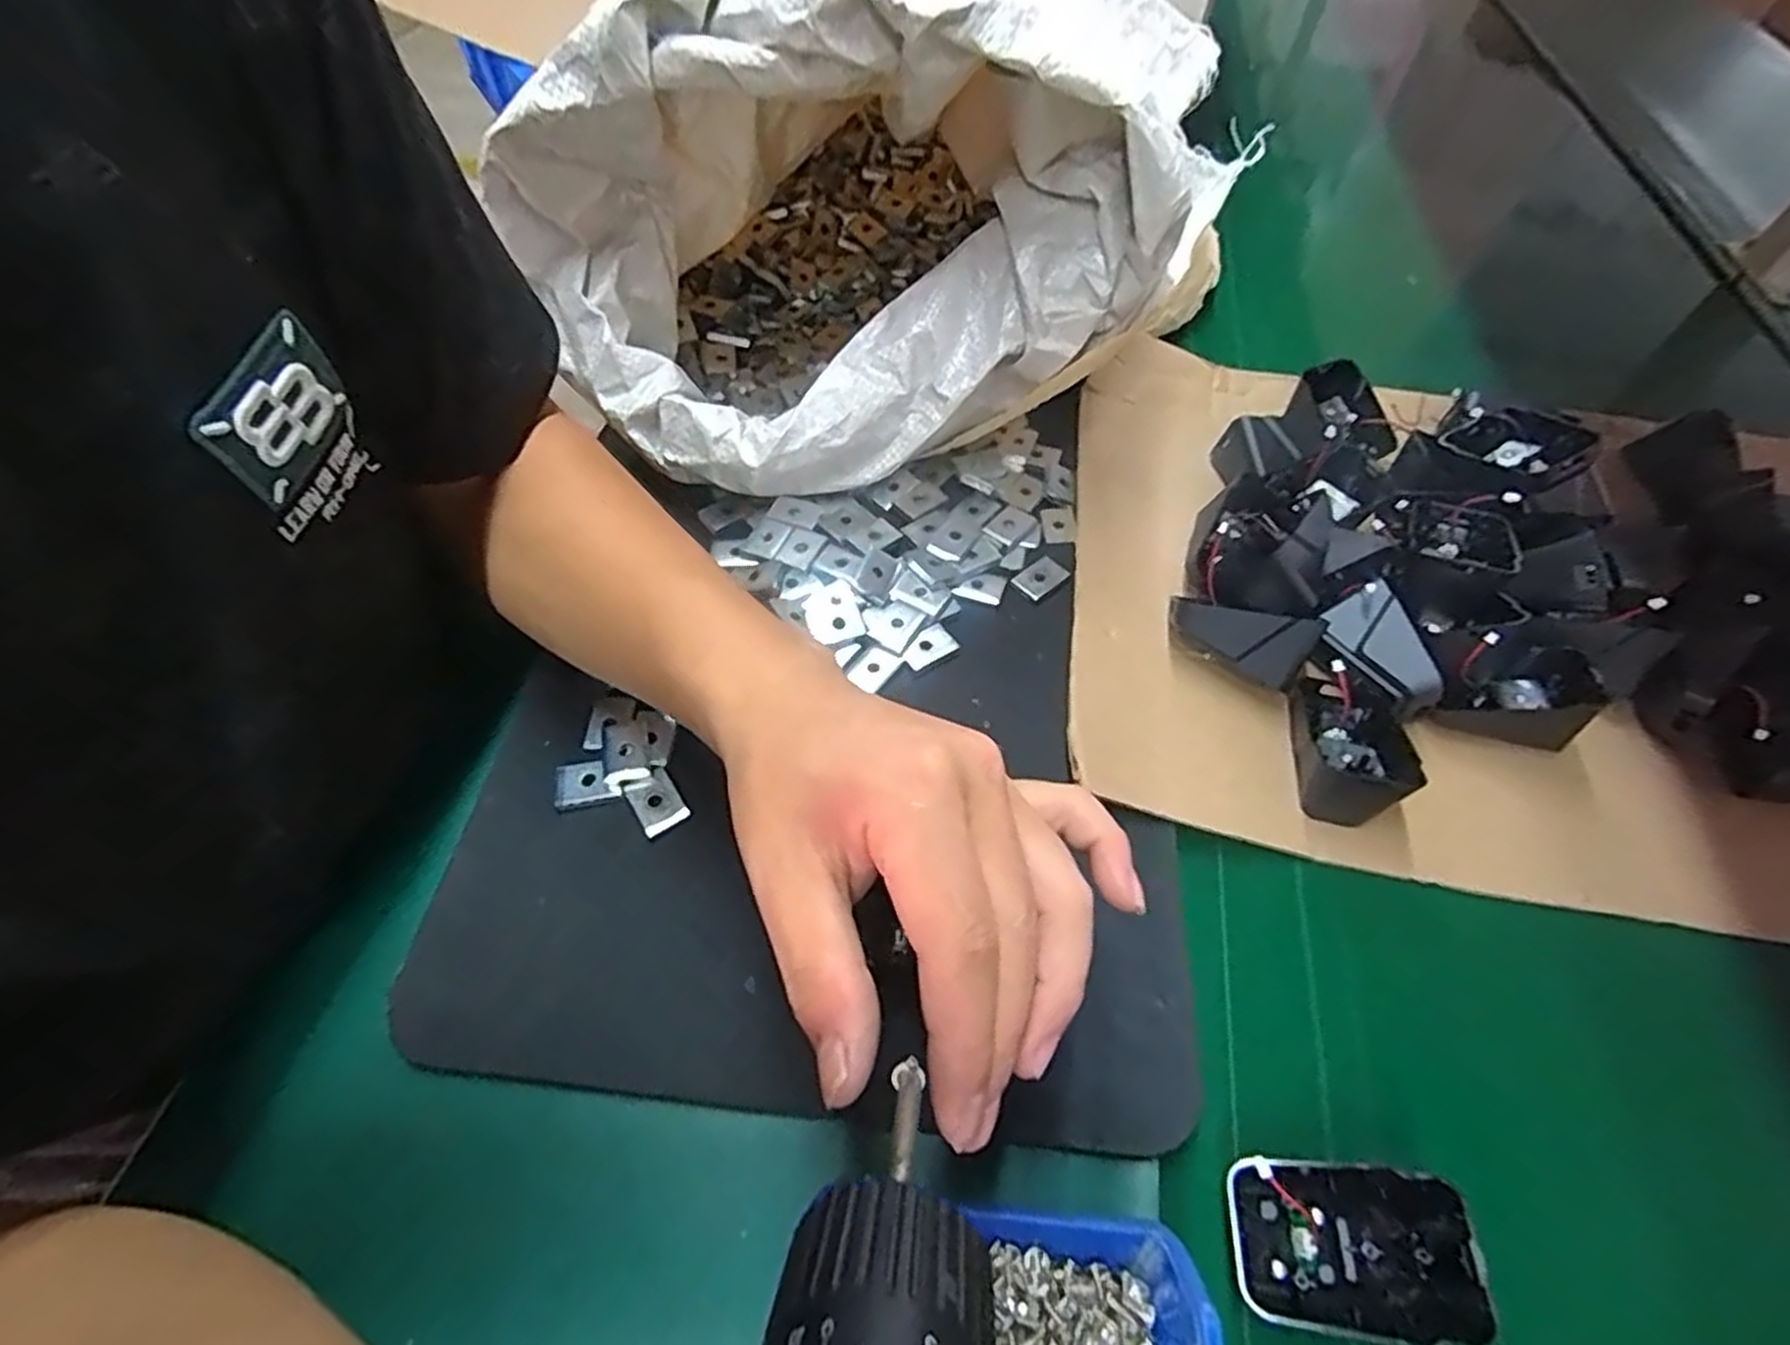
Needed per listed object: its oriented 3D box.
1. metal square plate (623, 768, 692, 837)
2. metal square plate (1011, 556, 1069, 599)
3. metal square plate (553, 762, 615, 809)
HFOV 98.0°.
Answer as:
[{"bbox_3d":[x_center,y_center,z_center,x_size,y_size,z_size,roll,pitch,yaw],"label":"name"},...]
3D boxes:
[{"bbox_3d":[-0.103,0.055,0.335,0.019,0.004,0.025,-30,61,-21],"label":"metal square plate"},{"bbox_3d":[0.079,-0.051,0.422,0.027,0.005,0.018,-35,63,-24],"label":"metal square plate"},{"bbox_3d":[-0.136,0.048,0.339,0.024,0.004,0.019,-9,66,-10],"label":"metal square plate"}]

